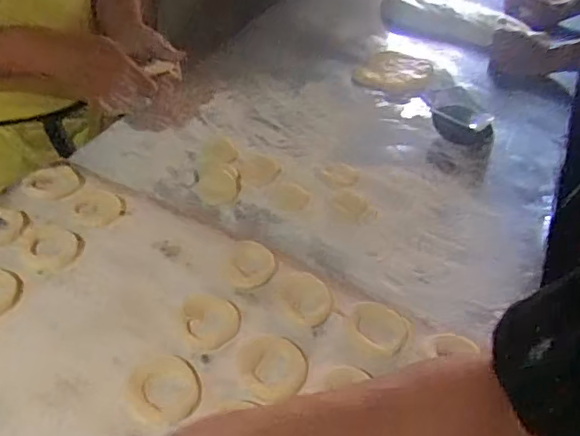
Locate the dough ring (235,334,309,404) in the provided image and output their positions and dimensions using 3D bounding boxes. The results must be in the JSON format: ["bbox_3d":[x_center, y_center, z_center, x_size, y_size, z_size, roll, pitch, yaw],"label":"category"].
[{"bbox_3d":[-0.017,0.145,0.565,0.067,0.006,0.066,4,43,-4],"label":"dough ring"}]

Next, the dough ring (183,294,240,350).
[{"bbox_3d":[-0.081,0.106,0.594,0.059,0.004,0.064,4,43,-4],"label":"dough ring"}]

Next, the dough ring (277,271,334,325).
[{"bbox_3d":[0.016,0.087,0.634,0.059,0.007,0.076,1,43,-7],"label":"dough ring"}]

